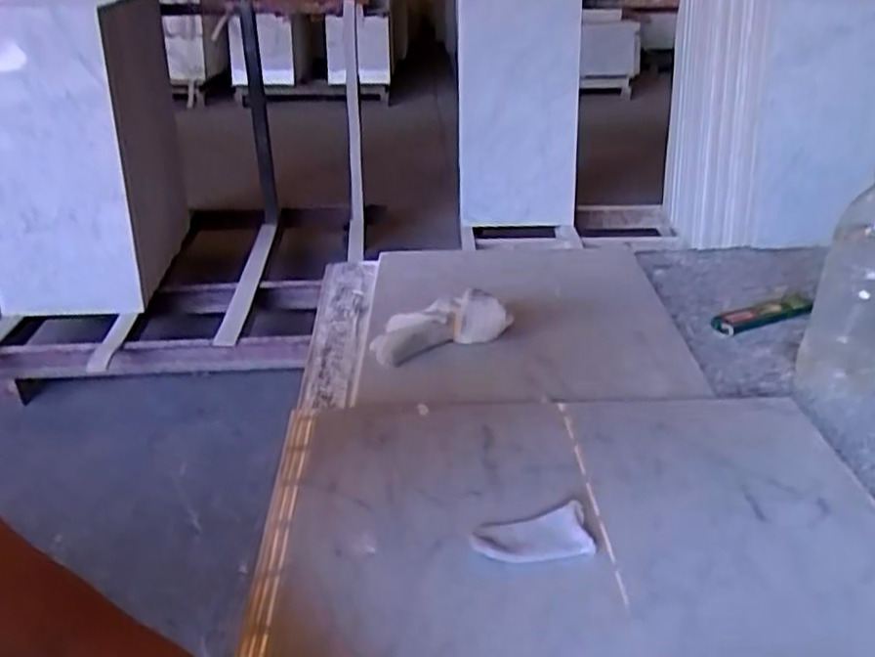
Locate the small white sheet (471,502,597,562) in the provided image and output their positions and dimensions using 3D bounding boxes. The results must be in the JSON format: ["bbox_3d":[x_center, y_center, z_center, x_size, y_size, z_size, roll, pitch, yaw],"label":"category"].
[{"bbox_3d":[0.057,0.126,0.443,0.070,0.014,0.031,-5,28,-6],"label":"small white sheet"}]

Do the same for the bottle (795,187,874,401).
[{"bbox_3d":[0.343,-0.036,0.587,0.063,0.196,0.058,15,33,25],"label":"bottle"}]

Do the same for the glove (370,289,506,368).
[{"bbox_3d":[0.000,-0.001,0.679,0.124,0.043,0.061,-17,33,-7],"label":"glove"}]

